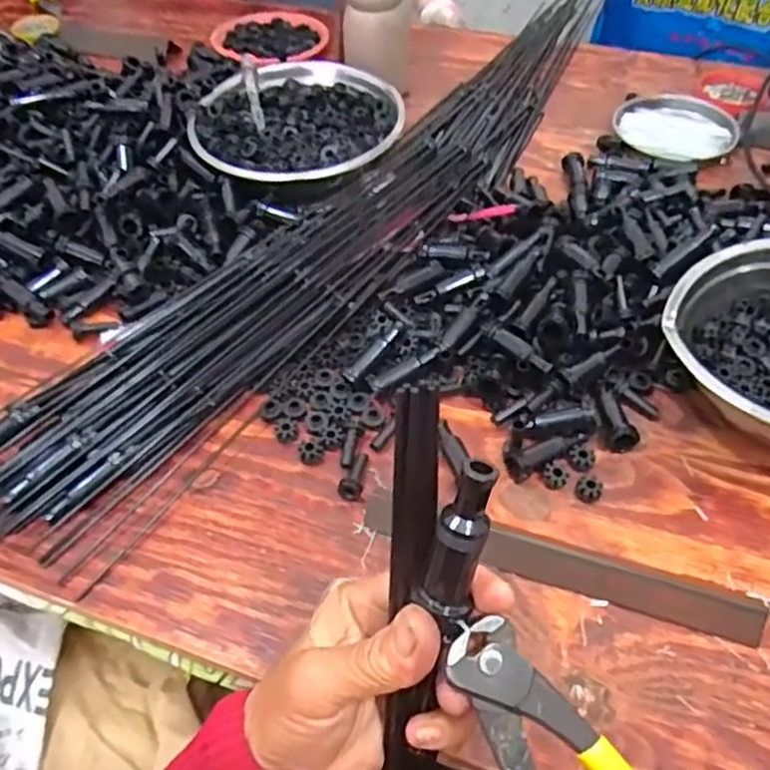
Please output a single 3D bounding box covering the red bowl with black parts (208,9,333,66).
[{"bbox_3d":[-0.160,-0.482,0.996,0.153,0.033,0.165,-1,50,1],"label":"red bowl with black parts"}]

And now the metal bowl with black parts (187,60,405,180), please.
[{"bbox_3d":[-0.093,-0.280,0.760,0.214,0.055,0.197,-2,55,2],"label":"metal bowl with black parts"}]

